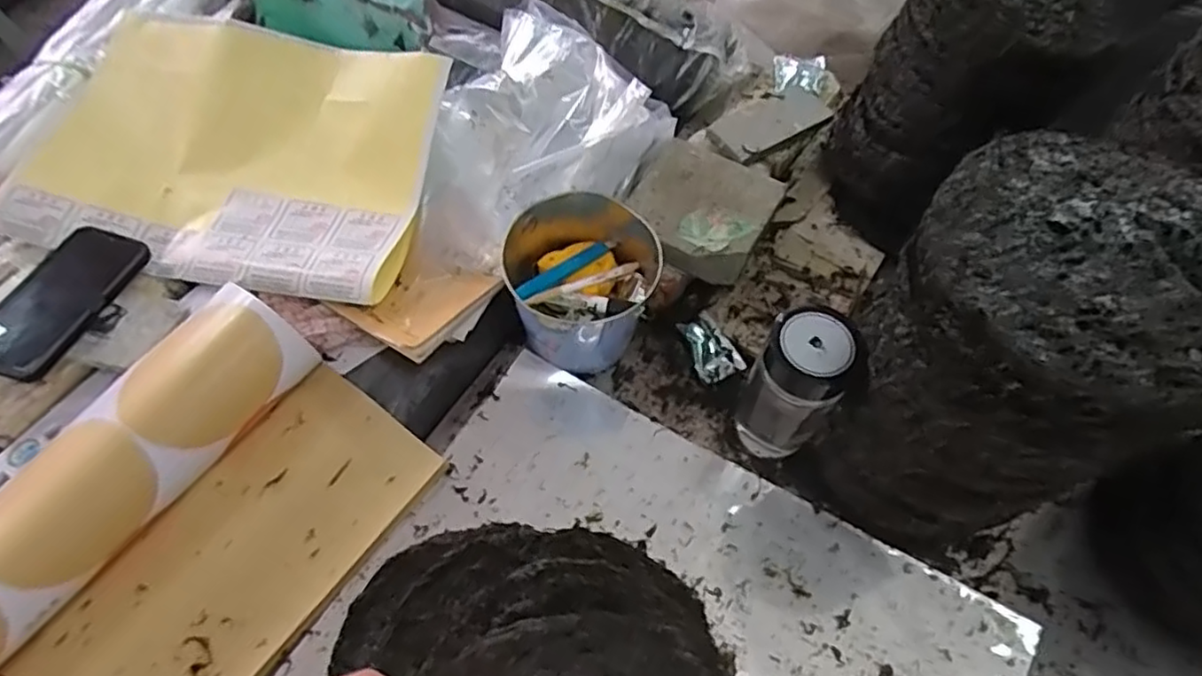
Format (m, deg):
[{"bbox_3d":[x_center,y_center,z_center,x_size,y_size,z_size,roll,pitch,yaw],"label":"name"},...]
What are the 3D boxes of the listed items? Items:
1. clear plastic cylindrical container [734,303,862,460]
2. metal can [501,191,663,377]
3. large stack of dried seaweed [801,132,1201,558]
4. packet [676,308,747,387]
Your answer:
[{"bbox_3d":[0.173,0.050,0.613,0.073,0.182,0.071,0,59,-1],"label":"clear plastic cylindrical container"},{"bbox_3d":[-0.015,-0.050,0.695,0.149,0.134,0.138,0,59,-1],"label":"metal can"},{"bbox_3d":[0.302,0.037,0.533,0.199,0.341,0.190,36,65,19],"label":"large stack of dried seaweed"},{"bbox_3d":[0.118,0.010,0.732,0.051,0.012,0.073,-26,80,-21],"label":"packet"}]

